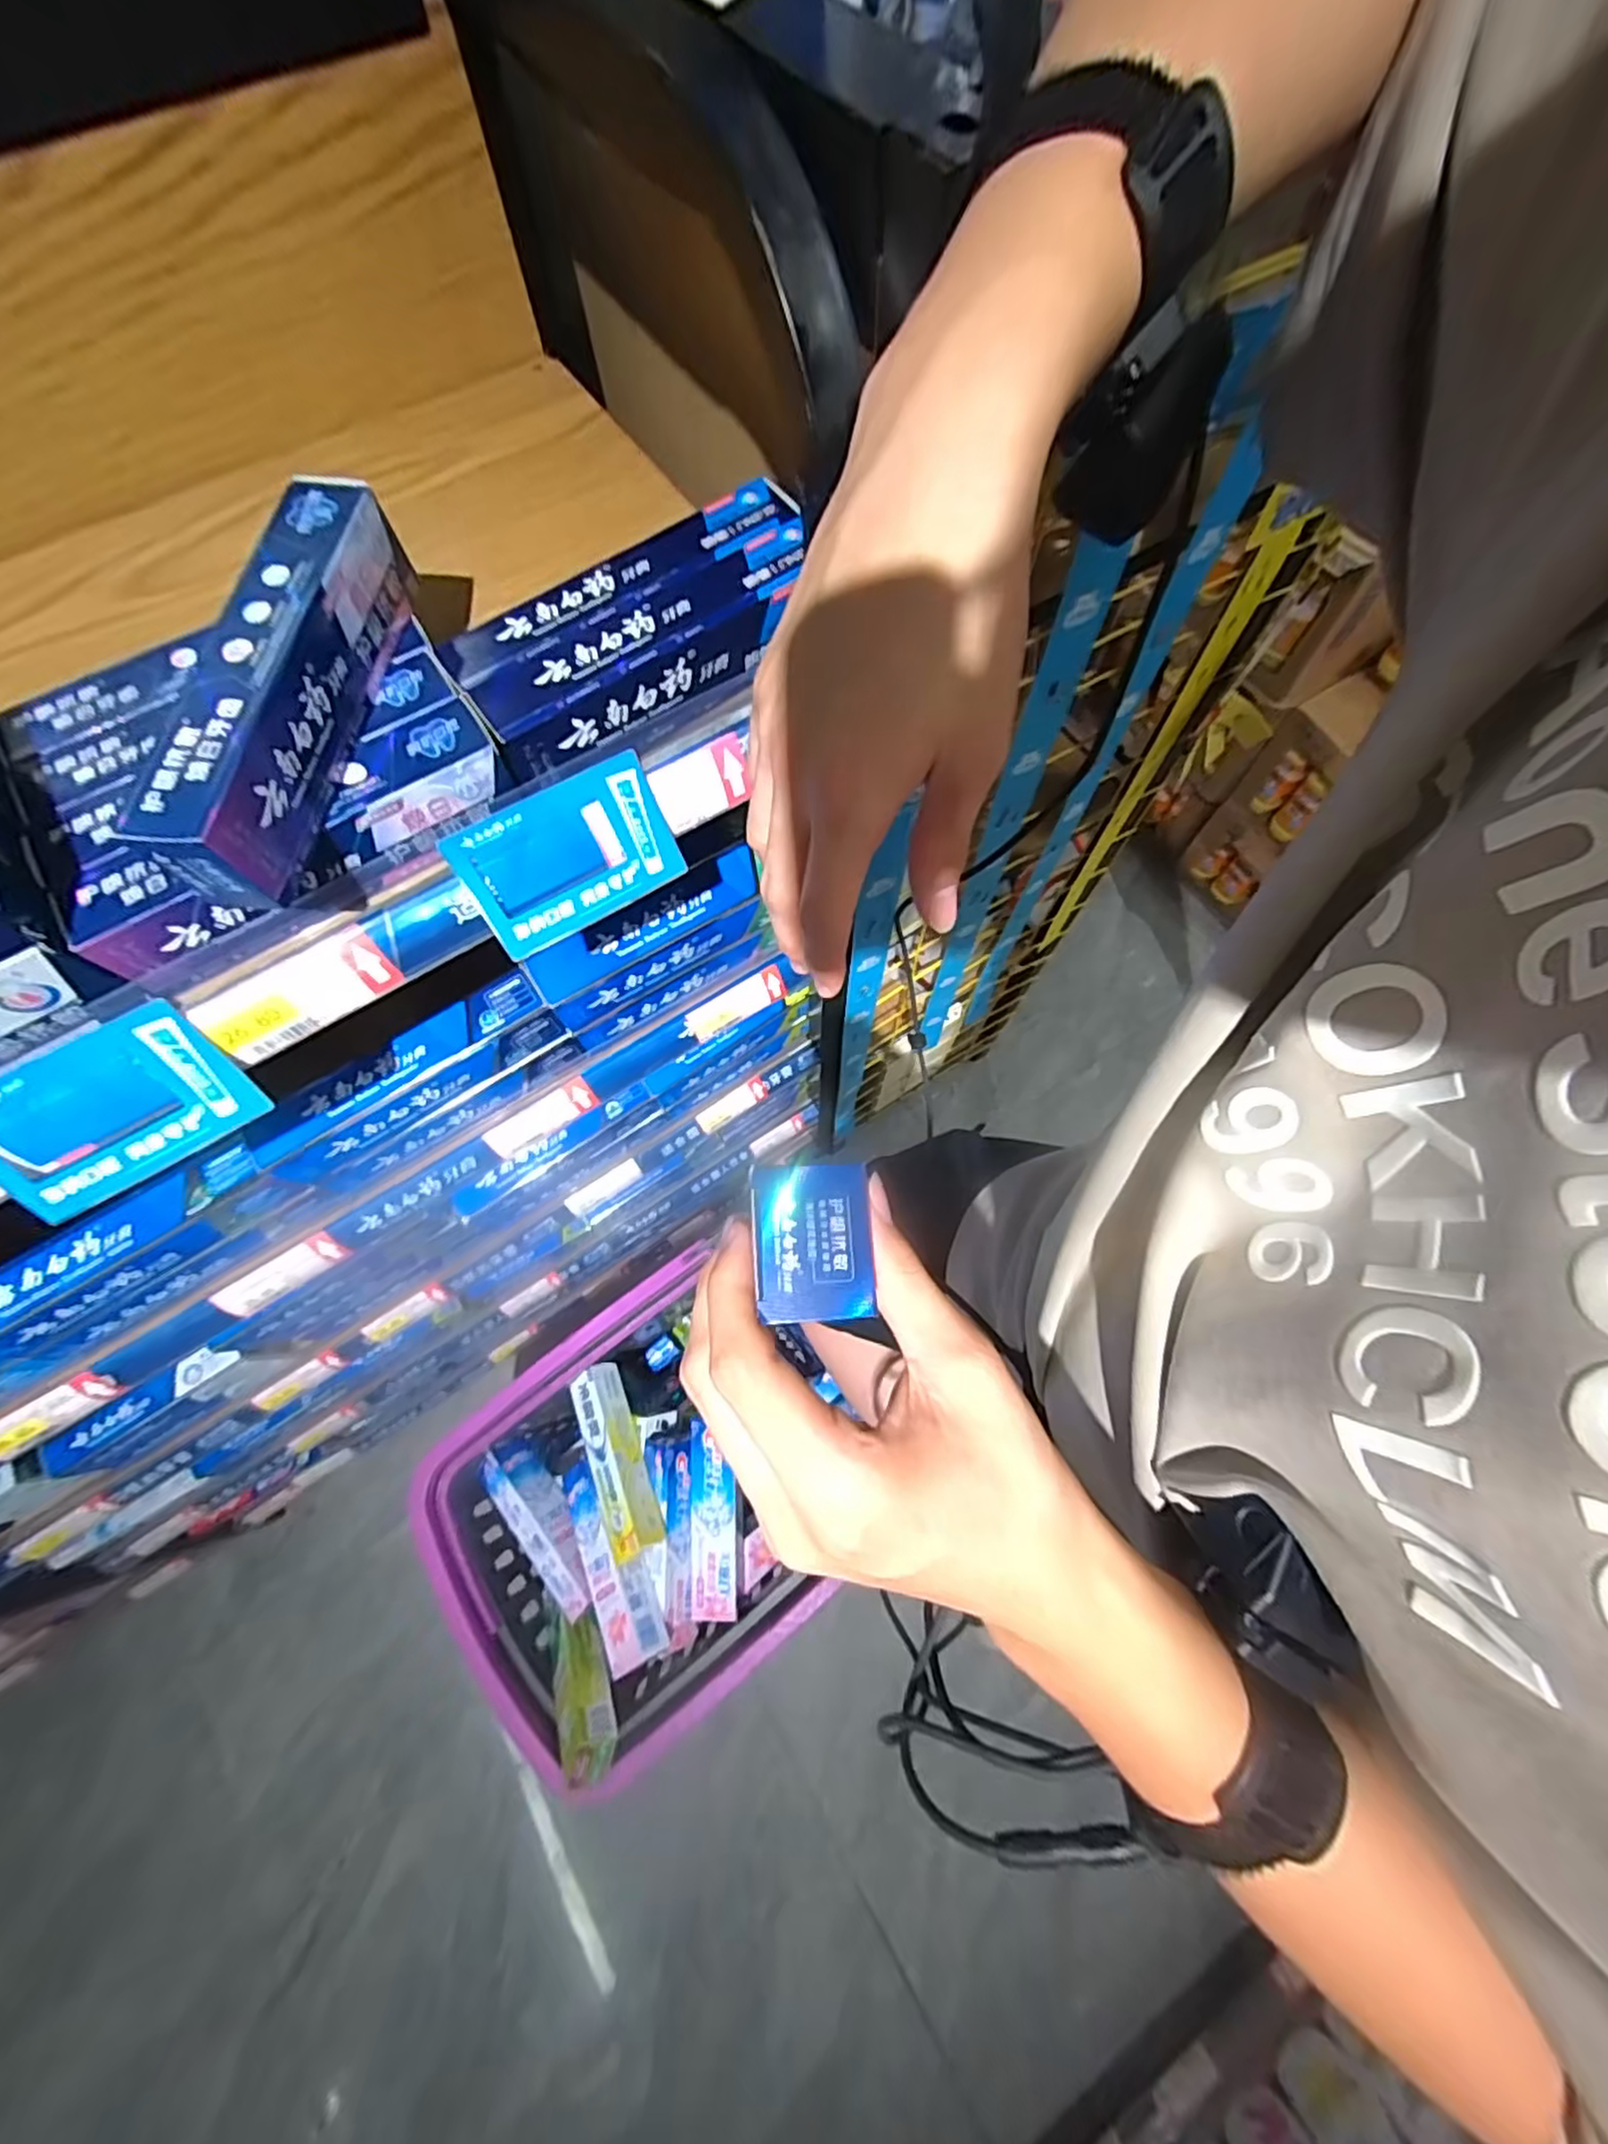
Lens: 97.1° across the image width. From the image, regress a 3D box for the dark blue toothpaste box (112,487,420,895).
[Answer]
[{"bbox_3d":[-0.217,-0.163,0.301,0.037,0.048,0.190,6,70,3],"label":"dark blue toothpaste box"}]

